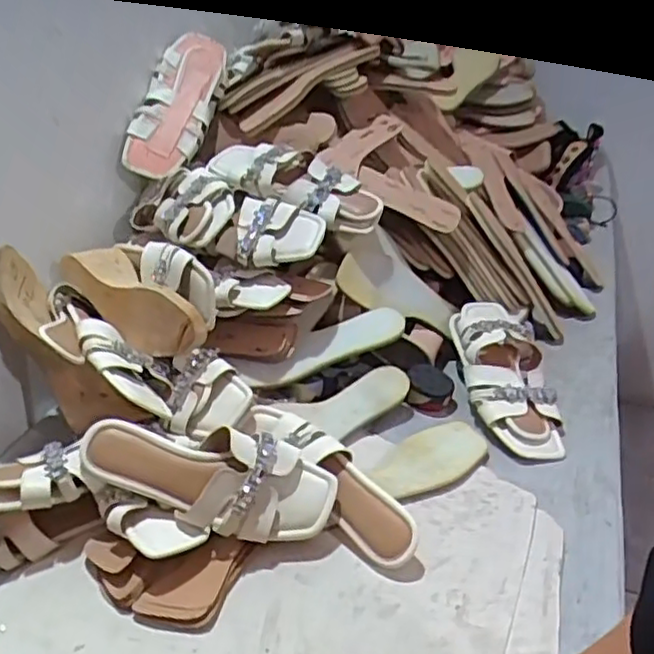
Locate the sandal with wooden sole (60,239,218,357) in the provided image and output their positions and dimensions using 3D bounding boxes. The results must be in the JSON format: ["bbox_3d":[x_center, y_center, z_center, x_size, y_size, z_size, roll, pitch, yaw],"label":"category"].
[{"bbox_3d":[-0.216,-0.043,0.795,0.199,0.083,0.104,23,39,36],"label":"sandal with wooden sole"}]

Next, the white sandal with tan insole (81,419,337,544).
[{"bbox_3d":[-0.115,0.146,0.664,0.243,0.100,0.055,13,-8,0],"label":"white sandal with tan insole"}]

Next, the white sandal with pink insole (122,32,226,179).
[{"bbox_3d":[-0.199,-0.290,0.910,0.072,0.195,0.077,26,0,39],"label":"white sandal with pink insole"}]

